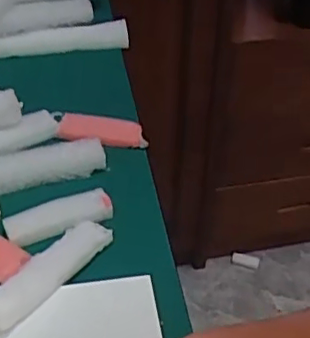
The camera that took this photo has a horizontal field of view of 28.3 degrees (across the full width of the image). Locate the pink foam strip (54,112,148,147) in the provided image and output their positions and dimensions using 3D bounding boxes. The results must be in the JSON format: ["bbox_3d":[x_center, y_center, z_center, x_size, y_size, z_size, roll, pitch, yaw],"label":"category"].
[{"bbox_3d":[-0.052,-0.037,0.608,0.088,0.020,0.028,8,43,8],"label":"pink foam strip"}]

